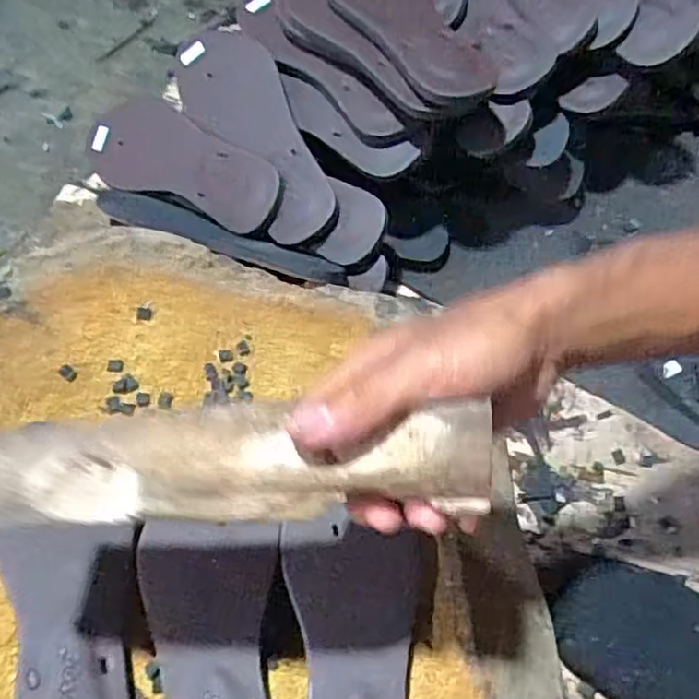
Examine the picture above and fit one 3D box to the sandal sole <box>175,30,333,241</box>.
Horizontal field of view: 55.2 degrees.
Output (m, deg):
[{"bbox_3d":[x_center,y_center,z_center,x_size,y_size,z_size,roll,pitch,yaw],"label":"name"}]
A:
[{"bbox_3d":[-0.083,-0.203,0.606,0.088,0.018,0.240,-34,71,-2],"label":"sandal sole"}]

